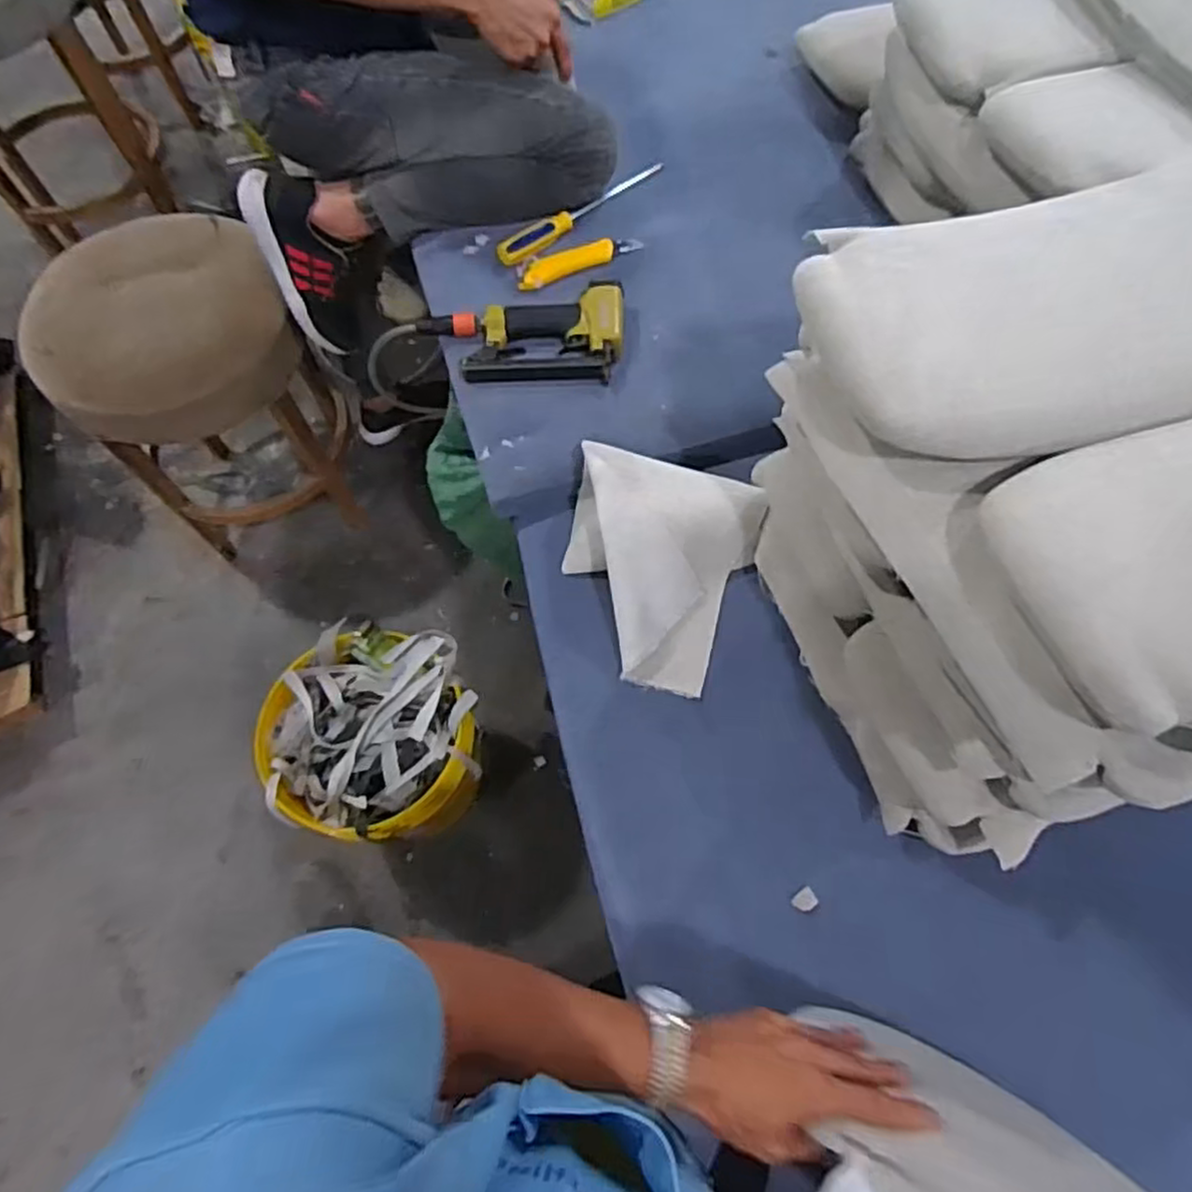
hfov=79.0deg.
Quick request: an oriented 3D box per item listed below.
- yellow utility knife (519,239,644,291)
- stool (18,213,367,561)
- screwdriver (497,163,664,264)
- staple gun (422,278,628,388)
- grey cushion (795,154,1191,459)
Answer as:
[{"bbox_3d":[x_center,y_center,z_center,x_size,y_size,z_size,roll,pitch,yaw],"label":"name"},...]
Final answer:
[{"bbox_3d":[-0.021,-0.449,0.960,0.171,0.020,0.028,-24,69,-9],"label":"yellow utility knife"},{"bbox_3d":[-0.732,-0.361,1.458,0.412,0.649,0.353,-28,69,-10],"label":"stool"},{"bbox_3d":[-0.013,-0.539,1.000,0.291,0.026,0.039,-39,72,-14],"label":"screwdriver"},{"bbox_3d":[-0.091,-0.329,0.900,0.247,0.045,0.127,1,67,1],"label":"staple gun"},{"bbox_3d":[0.399,-0.234,0.561,0.463,0.038,0.212,-13,68,-4],"label":"grey cushion"}]

